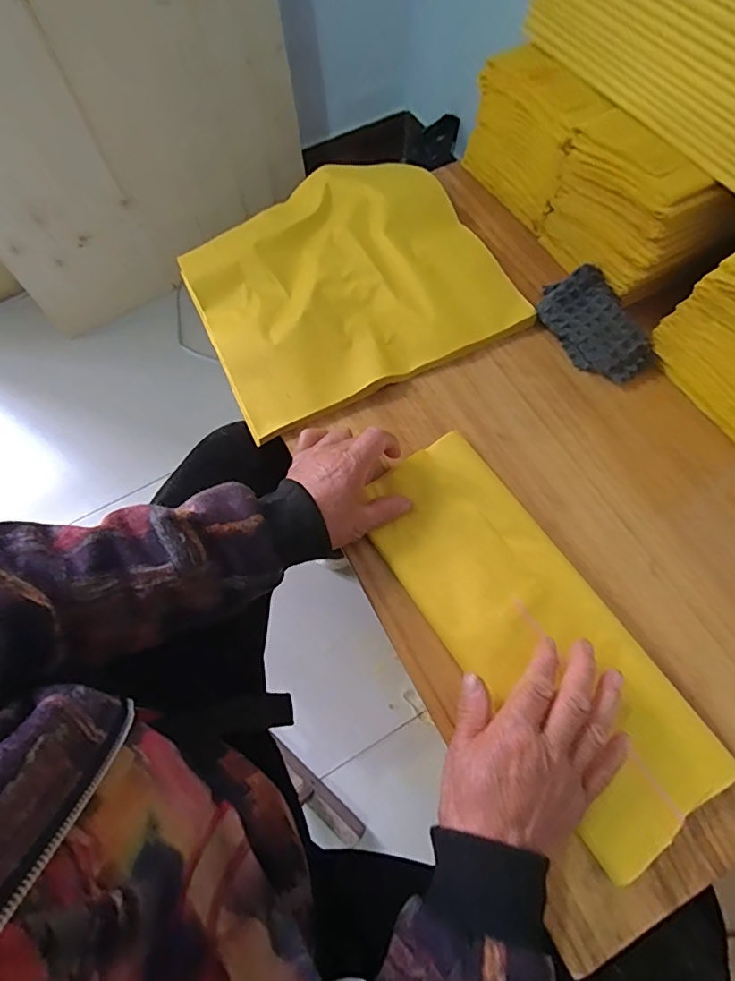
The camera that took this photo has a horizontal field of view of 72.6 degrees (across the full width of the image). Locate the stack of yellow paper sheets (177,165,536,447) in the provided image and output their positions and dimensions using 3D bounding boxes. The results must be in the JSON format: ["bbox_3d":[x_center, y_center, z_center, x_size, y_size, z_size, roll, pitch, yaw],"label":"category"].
[{"bbox_3d":[-0.029,-0.224,0.515,0.289,0.024,0.278,-24,70,-8],"label":"stack of yellow paper sheets"}]

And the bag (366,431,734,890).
[{"bbox_3d":[0.118,0.096,0.377,0.116,0.017,0.313,-32,69,-11],"label":"bag"}]

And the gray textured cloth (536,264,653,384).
[{"bbox_3d":[0.217,-0.156,0.478,0.065,0.014,0.113,-32,77,8],"label":"gray textured cloth"}]

